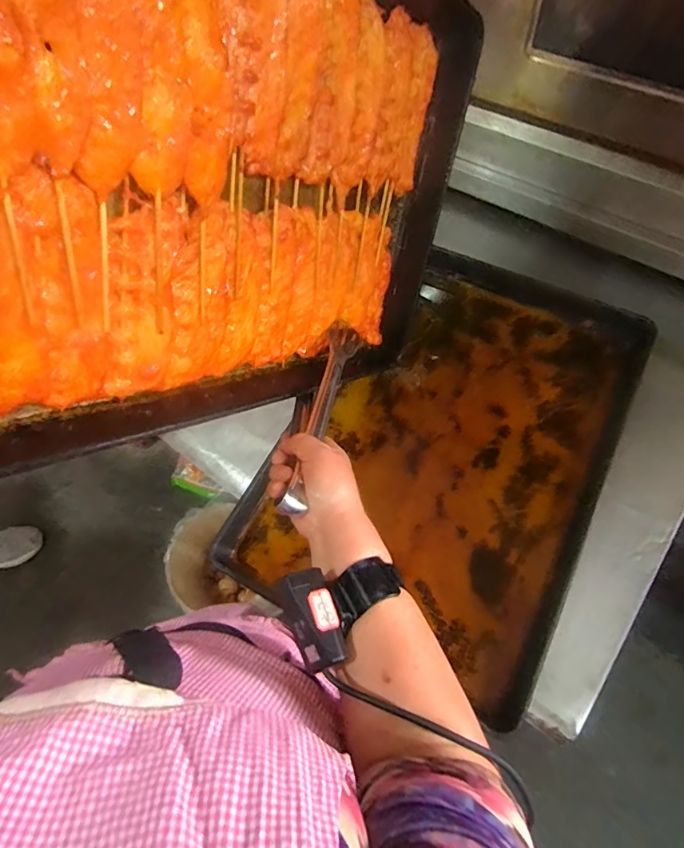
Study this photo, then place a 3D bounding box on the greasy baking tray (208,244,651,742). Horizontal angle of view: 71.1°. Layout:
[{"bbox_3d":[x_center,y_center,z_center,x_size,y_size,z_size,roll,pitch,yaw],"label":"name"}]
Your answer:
[{"bbox_3d":[0.157,0.011,0.671,0.385,0.047,0.606,26,69,16],"label":"greasy baking tray"}]

